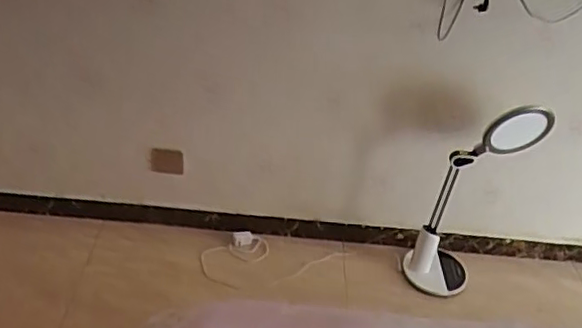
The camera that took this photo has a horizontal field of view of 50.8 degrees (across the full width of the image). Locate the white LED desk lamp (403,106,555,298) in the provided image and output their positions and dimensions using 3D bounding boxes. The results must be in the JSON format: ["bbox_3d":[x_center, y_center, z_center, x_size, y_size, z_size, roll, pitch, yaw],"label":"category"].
[{"bbox_3d":[0.494,0.102,1.690,0.258,0.599,0.189,22,38,18],"label":"white LED desk lamp"}]

